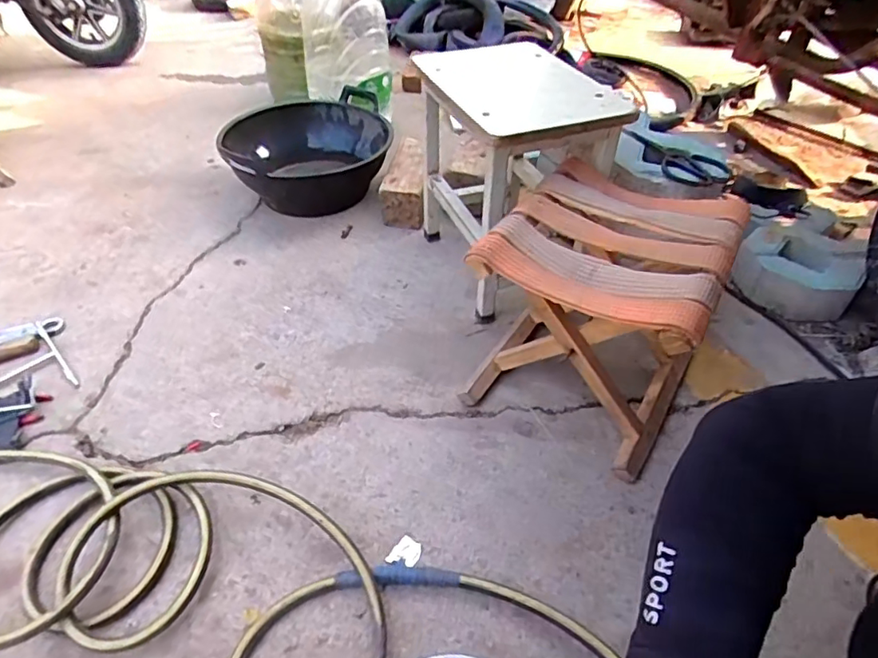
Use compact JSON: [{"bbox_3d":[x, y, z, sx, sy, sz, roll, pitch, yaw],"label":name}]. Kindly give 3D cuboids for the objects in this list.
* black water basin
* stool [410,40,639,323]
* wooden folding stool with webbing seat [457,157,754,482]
[{"bbox_3d":[-0.288,-0.391,1.254,0.364,0.145,0.286,-18,48,-16],"label":"black water basin"},{"bbox_3d":[0.137,-0.263,0.985,0.280,0.370,0.294,-12,46,-15],"label":"stool"},{"bbox_3d":[0.227,-0.030,0.802,0.283,0.283,0.303,23,51,22],"label":"wooden folding stool with webbing seat"}]

